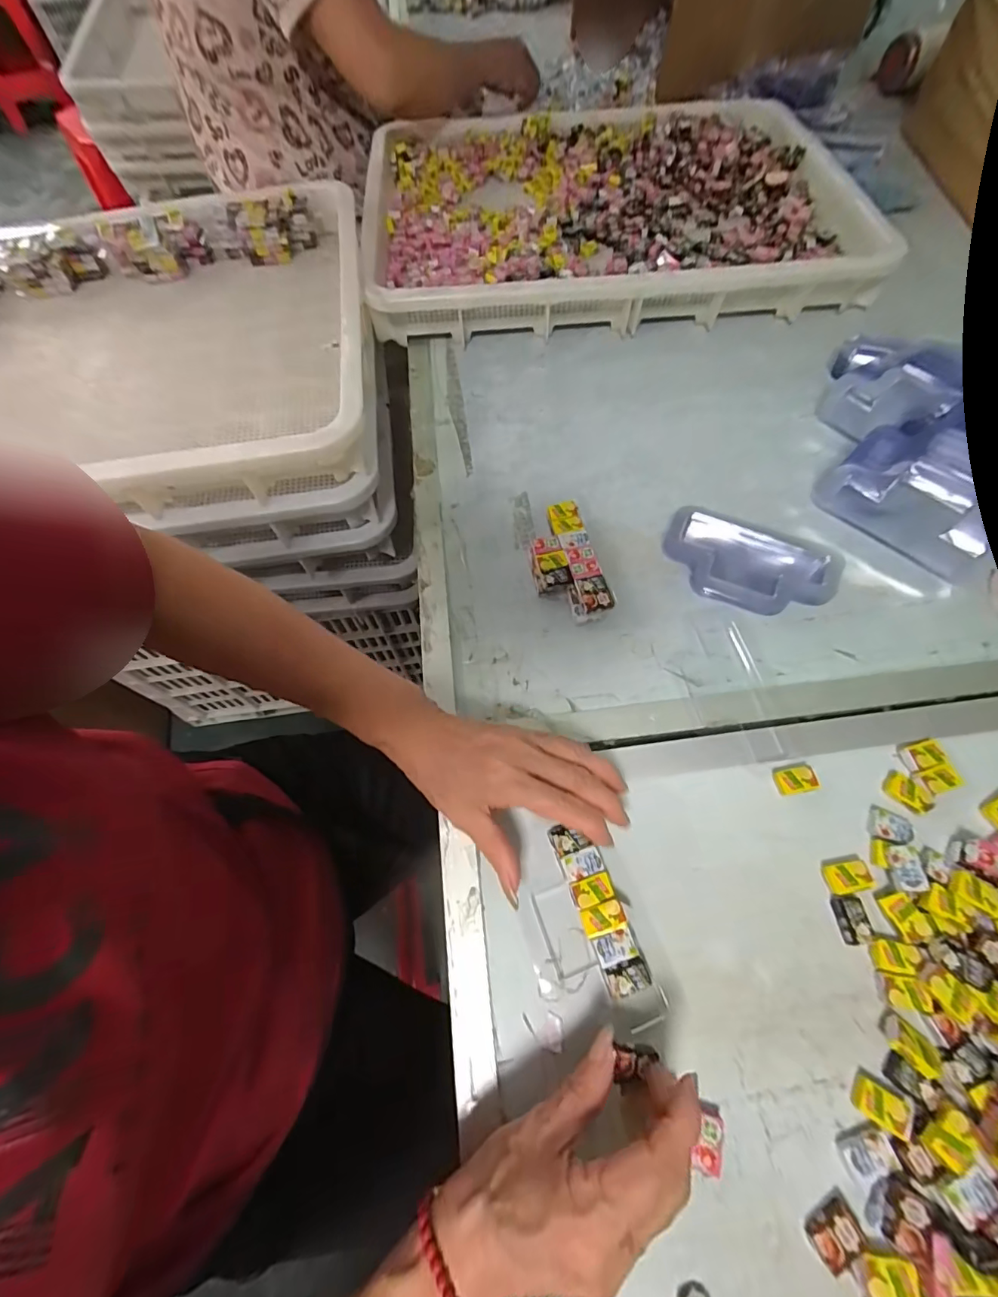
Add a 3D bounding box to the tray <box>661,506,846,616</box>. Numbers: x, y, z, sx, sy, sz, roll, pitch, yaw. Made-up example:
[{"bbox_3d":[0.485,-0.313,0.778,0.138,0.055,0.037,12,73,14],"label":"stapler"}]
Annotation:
[{"bbox_3d":[0.211,-0.070,0.412,0.135,0.031,0.075,16,66,10],"label":"tray"}]

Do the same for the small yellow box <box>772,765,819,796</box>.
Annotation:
[{"bbox_3d":[0.209,0.093,0.340,0.026,0.008,0.017,-12,64,-3],"label":"small yellow box"}]

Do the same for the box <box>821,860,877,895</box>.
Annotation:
[{"bbox_3d":[0.227,0.148,0.313,0.029,0.005,0.017,-10,64,-2],"label":"box"}]

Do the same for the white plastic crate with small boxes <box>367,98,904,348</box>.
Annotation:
[{"bbox_3d":[0.159,-0.600,0.660,0.644,0.068,0.466,-4,64,1],"label":"white plastic crate with small boxes"}]

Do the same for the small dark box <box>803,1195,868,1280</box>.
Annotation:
[{"bbox_3d":[0.172,0.298,0.244,0.026,0.006,0.019,-26,65,-10],"label":"small dark box"}]

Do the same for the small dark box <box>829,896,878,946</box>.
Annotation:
[{"bbox_3d":[0.222,0.170,0.302,0.020,0.005,0.026,-8,64,-1],"label":"small dark box"}]

